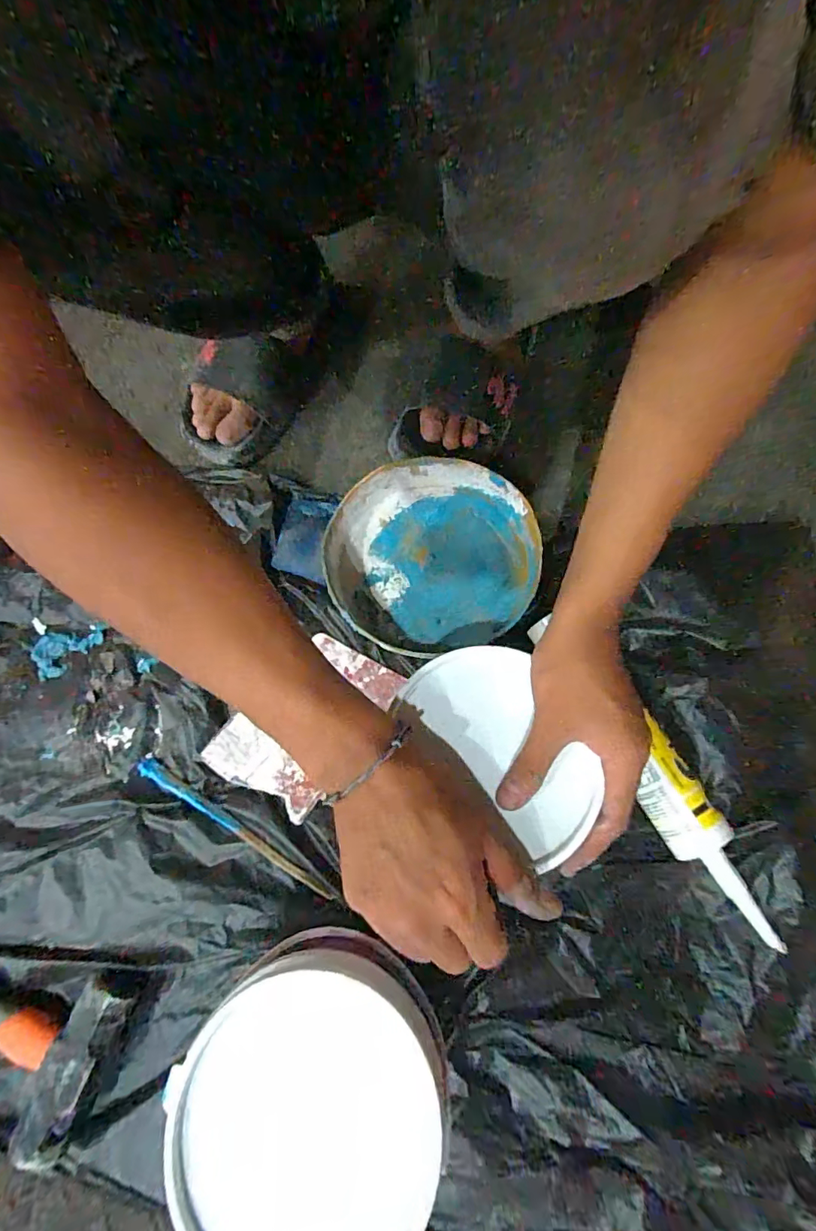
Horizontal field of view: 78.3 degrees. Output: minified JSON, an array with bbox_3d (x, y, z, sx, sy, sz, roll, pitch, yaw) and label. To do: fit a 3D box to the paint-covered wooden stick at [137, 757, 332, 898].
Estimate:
[{"bbox_3d":[-0.151,0.178,0.430,0.203,0.008,0.016,27,74,12],"label":"paint-covered wooden stick"}]

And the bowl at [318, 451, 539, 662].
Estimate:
[{"bbox_3d":[0.021,-0.060,0.497,0.200,0.045,0.188,-1,70,2],"label":"bowl"}]

